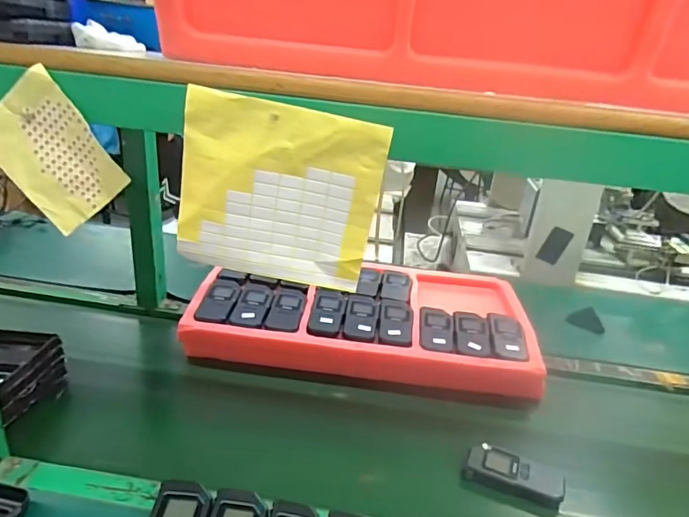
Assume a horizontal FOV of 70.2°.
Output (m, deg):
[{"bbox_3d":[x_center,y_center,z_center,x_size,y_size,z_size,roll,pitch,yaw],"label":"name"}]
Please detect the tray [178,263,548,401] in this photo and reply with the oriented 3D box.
[{"bbox_3d":[0.032,0.106,0.886,0.584,0.071,0.316,6,23,1],"label":"tray"}]

